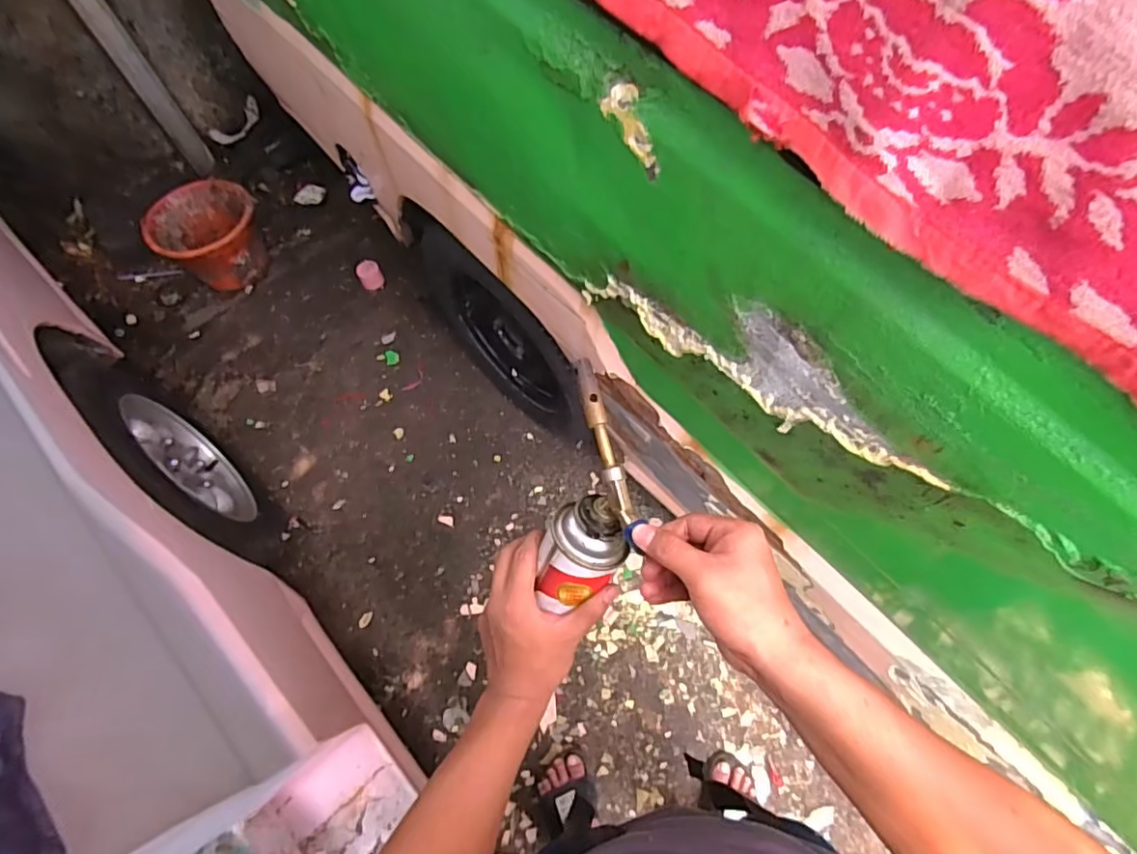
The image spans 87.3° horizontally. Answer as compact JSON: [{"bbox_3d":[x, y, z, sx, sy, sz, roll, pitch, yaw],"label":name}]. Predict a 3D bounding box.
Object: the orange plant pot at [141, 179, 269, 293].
[{"bbox_3d":[-0.973,-0.523,1.643,0.263,0.182,0.270,-1,65,2],"label":"orange plant pot"}]

